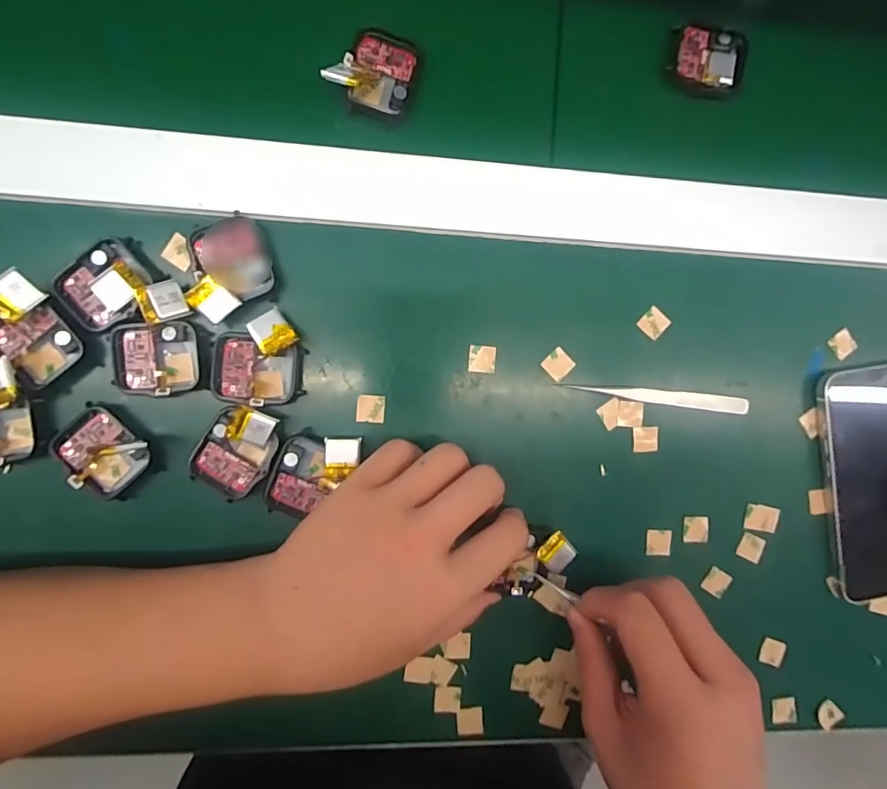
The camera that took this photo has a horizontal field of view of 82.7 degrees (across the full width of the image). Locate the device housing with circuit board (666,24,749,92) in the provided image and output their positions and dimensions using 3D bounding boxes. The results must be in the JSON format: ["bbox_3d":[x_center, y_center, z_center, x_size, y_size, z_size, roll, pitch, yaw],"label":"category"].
[{"bbox_3d":[0.154,-0.196,0.292,0.043,0.007,0.036,11,91,-5],"label":"device housing with circuit board"}]

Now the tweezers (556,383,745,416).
[{"bbox_3d":[0.128,0.001,0.300,0.116,0.006,0.010,7,91,-5],"label":"tweezers"}]

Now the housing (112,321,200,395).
[{"bbox_3d":[-0.150,-0.019,0.264,0.040,0.009,0.037,0,92,-5],"label":"housing"}]

